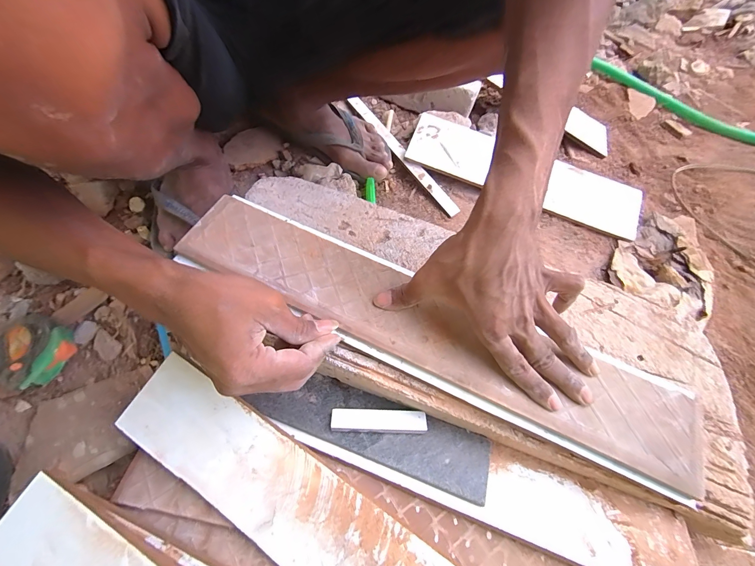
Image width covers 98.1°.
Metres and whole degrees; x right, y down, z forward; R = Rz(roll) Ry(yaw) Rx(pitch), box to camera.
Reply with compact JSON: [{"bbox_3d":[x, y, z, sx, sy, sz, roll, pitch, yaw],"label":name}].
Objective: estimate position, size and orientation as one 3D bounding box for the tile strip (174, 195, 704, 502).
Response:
[{"bbox_3d":[0.041,0.036,0.305,0.477,0.011,0.087,26,63,9],"label":"tile strip"}]

